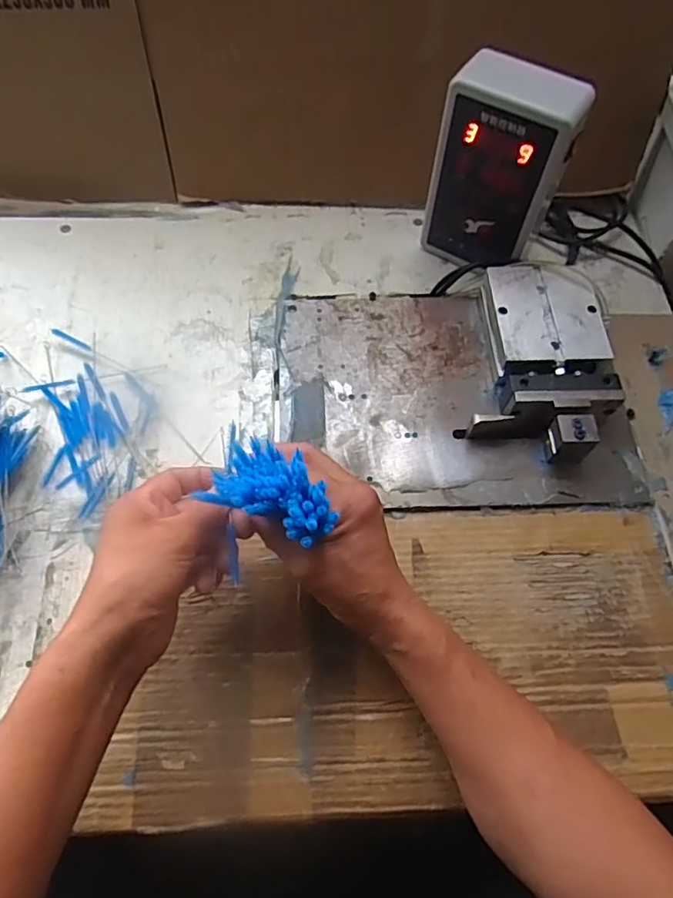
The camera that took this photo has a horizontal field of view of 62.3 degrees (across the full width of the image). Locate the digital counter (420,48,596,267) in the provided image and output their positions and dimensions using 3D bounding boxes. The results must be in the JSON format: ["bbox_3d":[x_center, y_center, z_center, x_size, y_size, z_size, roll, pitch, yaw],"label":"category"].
[{"bbox_3d":[0.151,-0.252,0.525,0.110,0.182,0.057,35,68,16],"label":"digital counter"}]

